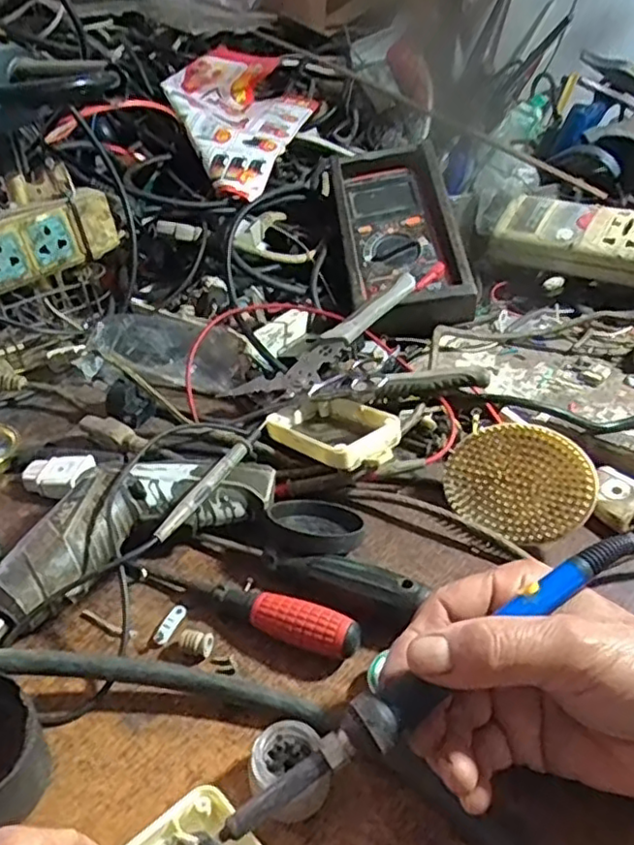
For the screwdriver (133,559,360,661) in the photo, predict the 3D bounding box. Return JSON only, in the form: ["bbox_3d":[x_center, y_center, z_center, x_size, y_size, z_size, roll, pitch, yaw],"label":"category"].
[{"bbox_3d":[-0.044,0.099,0.353,0.142,0.019,0.021,14,38,21],"label":"screwdriver"}]

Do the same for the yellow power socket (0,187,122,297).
[{"bbox_3d":[-0.229,-0.148,0.524,0.026,0.058,0.132,27,45,35],"label":"yellow power socket"}]

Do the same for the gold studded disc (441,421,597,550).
[{"bbox_3d":[0.130,0.038,0.415,0.091,0.009,0.073,26,88,32],"label":"gold studded disc"}]

